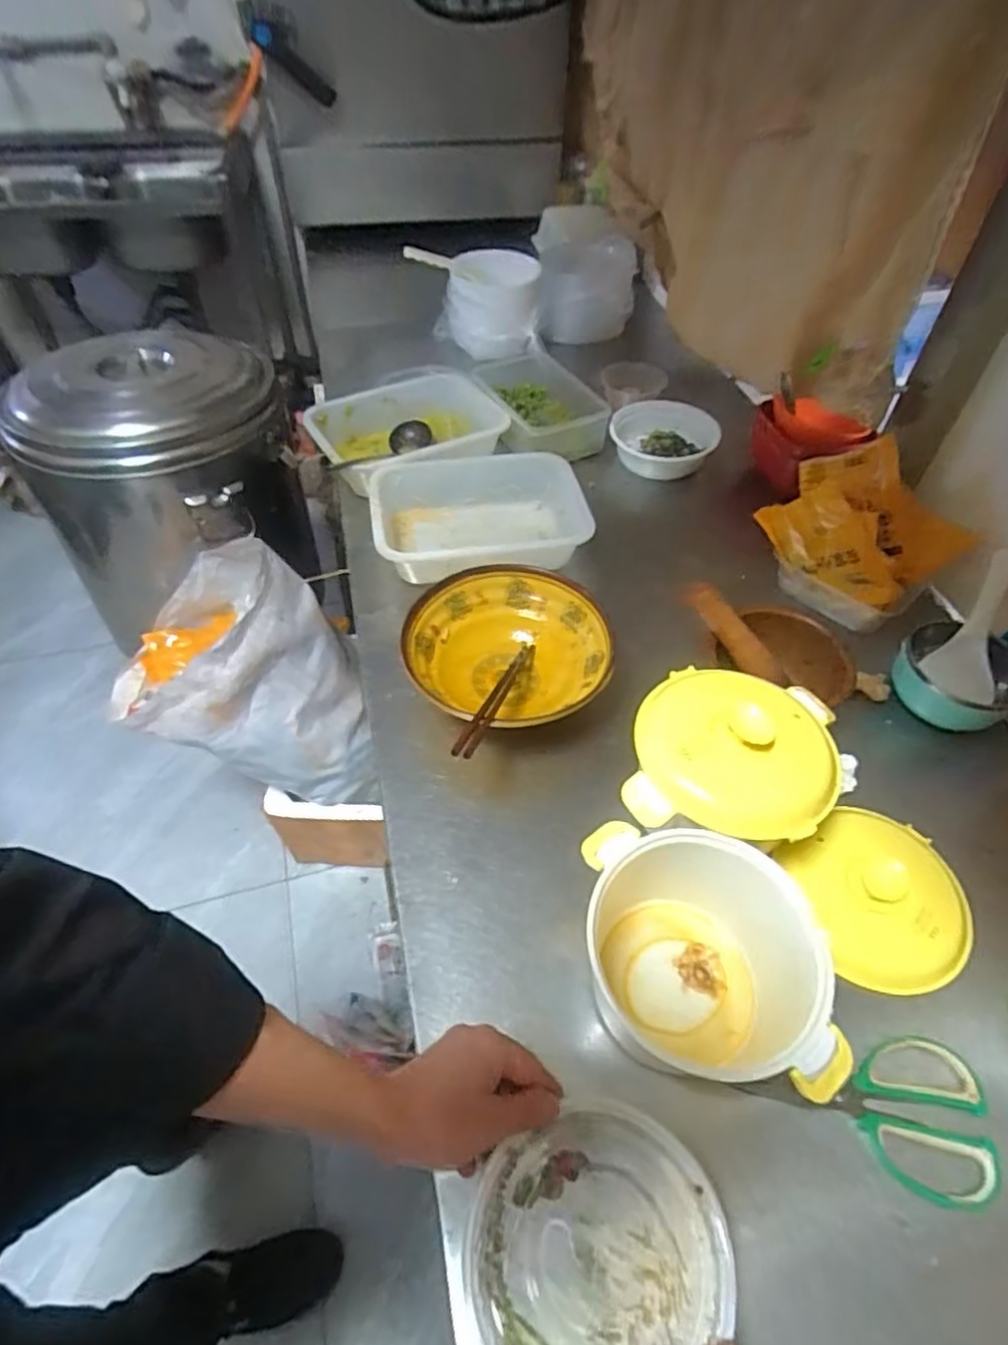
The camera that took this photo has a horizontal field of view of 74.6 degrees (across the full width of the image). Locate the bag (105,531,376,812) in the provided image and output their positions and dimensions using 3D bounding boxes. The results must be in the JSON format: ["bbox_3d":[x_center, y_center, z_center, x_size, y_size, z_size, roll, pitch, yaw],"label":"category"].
[{"bbox_3d":[-0.439,0.020,1.163,0.395,0.370,0.298,-6,52,-5],"label":"bag"}]

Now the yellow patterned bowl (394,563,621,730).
[{"bbox_3d":[0.003,-0.014,0.736,0.213,0.088,0.205,0,51,0],"label":"yellow patterned bowl"}]

